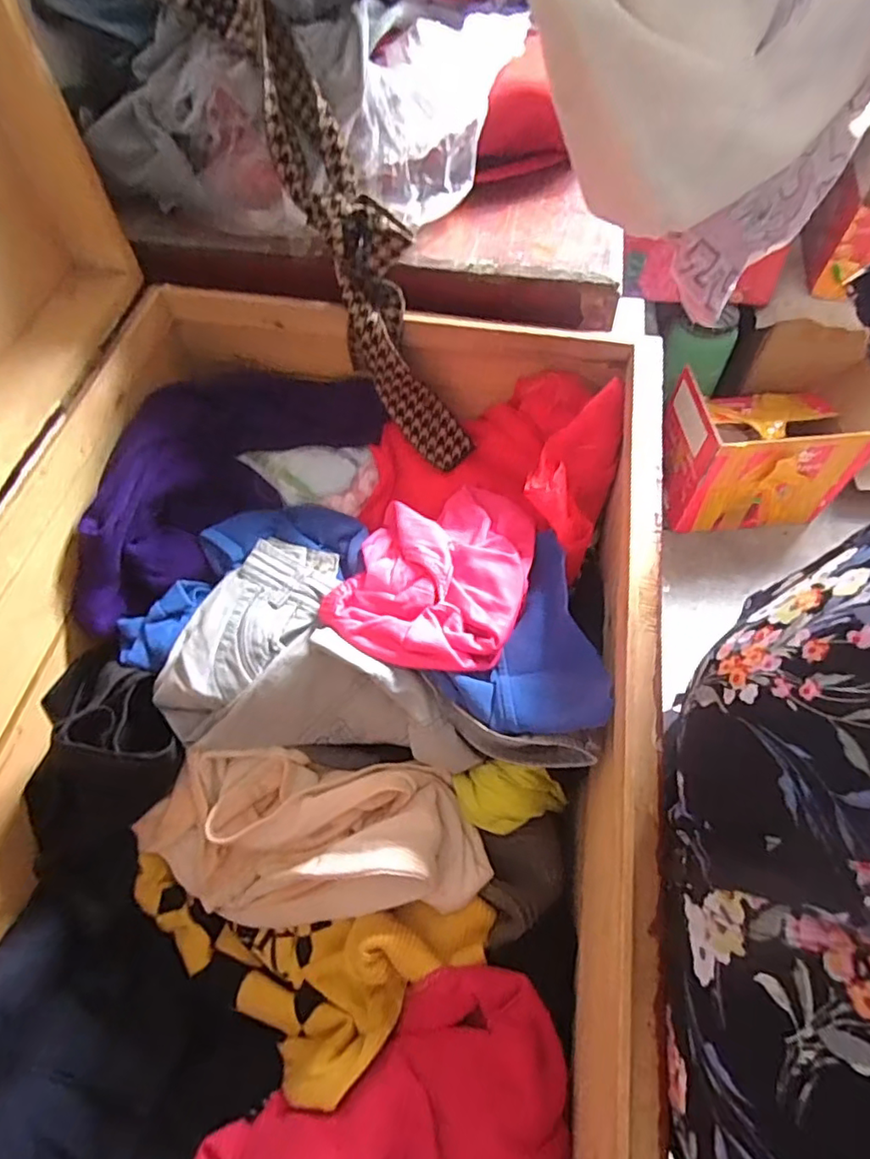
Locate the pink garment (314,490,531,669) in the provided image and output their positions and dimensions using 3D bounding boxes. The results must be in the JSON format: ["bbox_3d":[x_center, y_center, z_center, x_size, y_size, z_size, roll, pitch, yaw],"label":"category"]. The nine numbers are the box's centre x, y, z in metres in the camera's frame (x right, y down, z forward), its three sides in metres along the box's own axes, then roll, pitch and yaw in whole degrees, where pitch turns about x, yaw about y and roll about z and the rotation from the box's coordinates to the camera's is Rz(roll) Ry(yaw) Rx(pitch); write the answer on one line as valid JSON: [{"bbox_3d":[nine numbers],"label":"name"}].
[{"bbox_3d":[0.006,-0.014,0.470,0.142,0.026,0.184,20,62,15],"label":"pink garment"}]

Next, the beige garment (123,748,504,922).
[{"bbox_3d":[-0.108,0.205,0.468,0.286,0.086,0.120,-7,57,18],"label":"beige garment"}]

